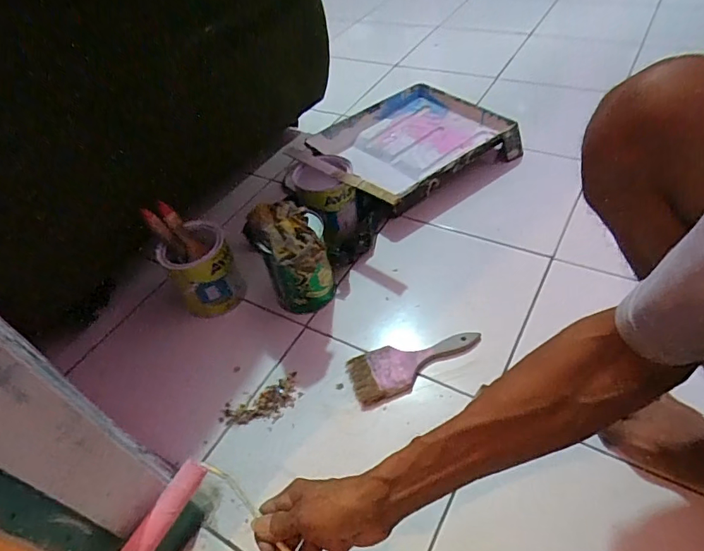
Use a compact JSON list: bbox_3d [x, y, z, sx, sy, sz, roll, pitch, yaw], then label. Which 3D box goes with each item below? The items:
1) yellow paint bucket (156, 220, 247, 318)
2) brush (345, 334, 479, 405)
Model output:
[{"bbox_3d":[-0.240,-0.004,0.759,0.099,0.136,0.091,-4,46,4],"label":"yellow paint bucket"},{"bbox_3d":[0.092,0.125,0.658,0.191,0.018,0.079,-13,46,-5],"label":"brush"}]

